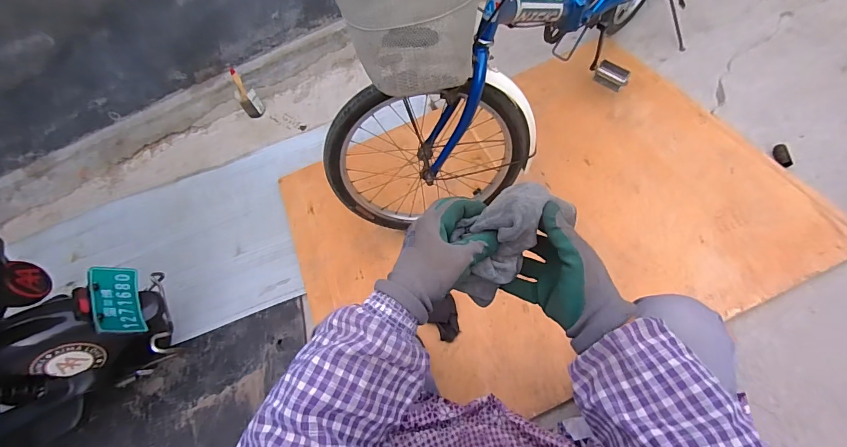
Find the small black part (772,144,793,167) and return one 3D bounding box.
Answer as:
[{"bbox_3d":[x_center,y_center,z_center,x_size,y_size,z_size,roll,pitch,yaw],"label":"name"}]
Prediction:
[{"bbox_3d":[0.939,-0.179,1.048,0.033,0.015,0.070,1,65,1],"label":"small black part"}]

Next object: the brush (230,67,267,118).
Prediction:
[{"bbox_3d":[-0.692,-0.507,1.557,0.074,0.051,0.196,-24,116,0],"label":"brush"}]

